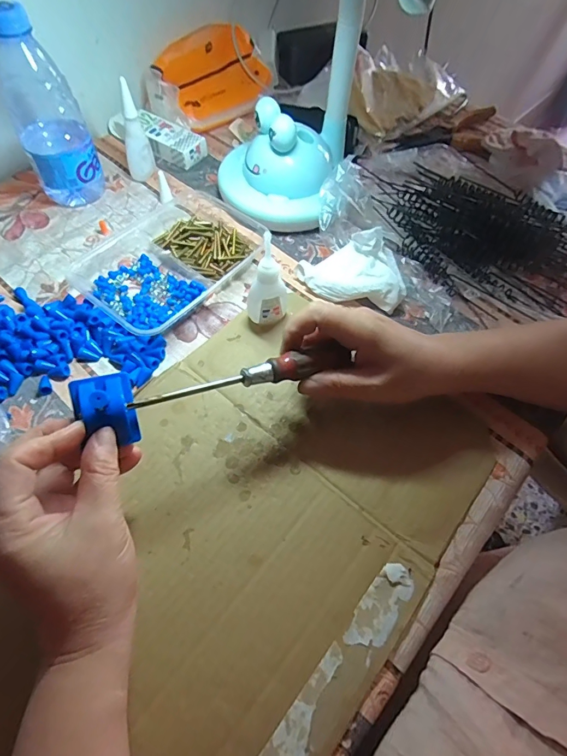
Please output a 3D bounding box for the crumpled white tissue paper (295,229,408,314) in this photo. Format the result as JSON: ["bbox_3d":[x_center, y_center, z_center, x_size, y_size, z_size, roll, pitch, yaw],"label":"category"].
[{"bbox_3d":[0.065,-0.104,0.387,0.098,0.045,0.048,14,60,4],"label":"crumpled white tissue paper"}]

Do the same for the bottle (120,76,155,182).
[{"bbox_3d":[-0.162,-0.265,0.451,0.024,0.089,0.021,-37,67,-23],"label":"bottle"}]

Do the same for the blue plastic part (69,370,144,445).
[{"bbox_3d":[-0.107,0.019,0.254,0.032,0.022,0.040,-15,62,-12],"label":"blue plastic part"}]

